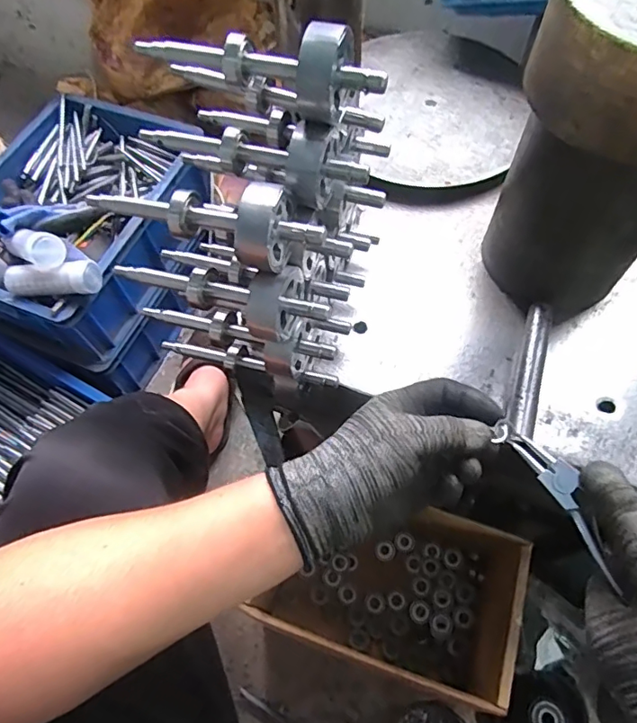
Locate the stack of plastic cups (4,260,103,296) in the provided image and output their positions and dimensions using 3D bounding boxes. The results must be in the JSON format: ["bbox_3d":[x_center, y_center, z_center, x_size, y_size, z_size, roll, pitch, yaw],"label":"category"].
[{"bbox_3d":[-0.354,-0.113,0.692,0.135,0.040,0.042,-2,62,1],"label":"stack of plastic cups"}]

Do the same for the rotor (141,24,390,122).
[{"bbox_3d":[-0.038,-0.184,0.315,0.160,0.039,0.044,18,64,11],"label":"rotor"}]

